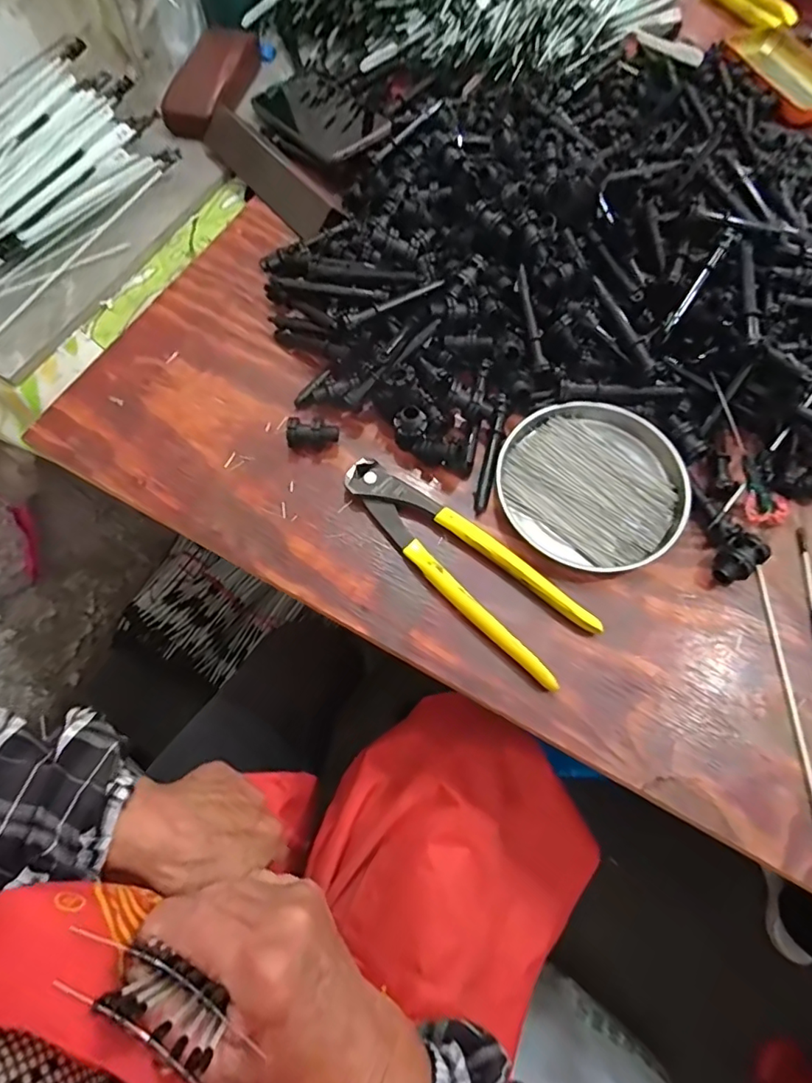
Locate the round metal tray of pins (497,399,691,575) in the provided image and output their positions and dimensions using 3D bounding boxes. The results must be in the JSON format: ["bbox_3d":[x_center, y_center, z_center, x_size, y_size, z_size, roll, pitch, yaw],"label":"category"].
[{"bbox_3d":[0.138,-0.043,0.396,0.125,0.017,0.133,-1,70,2],"label":"round metal tray of pins"}]

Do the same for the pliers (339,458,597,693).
[{"bbox_3d":[0.039,0.011,0.375,0.200,0.015,0.058,42,73,15],"label":"pliers"}]

